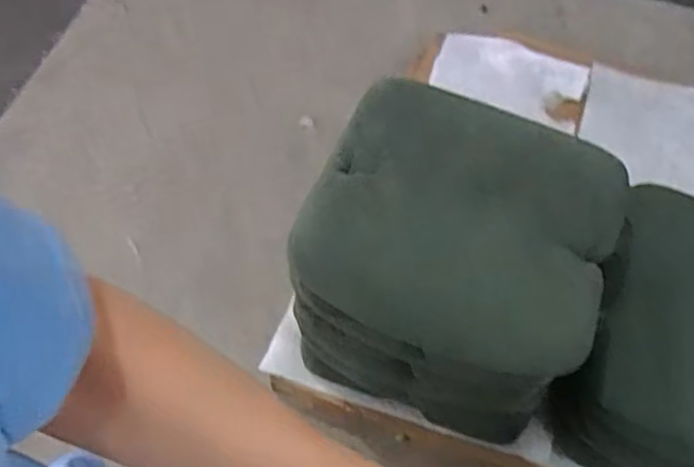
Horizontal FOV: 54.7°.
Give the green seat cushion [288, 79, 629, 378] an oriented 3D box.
[{"bbox_3d":[0.169,-0.022,1.021,0.457,0.070,0.415,20,61,9],"label":"green seat cushion"}]

